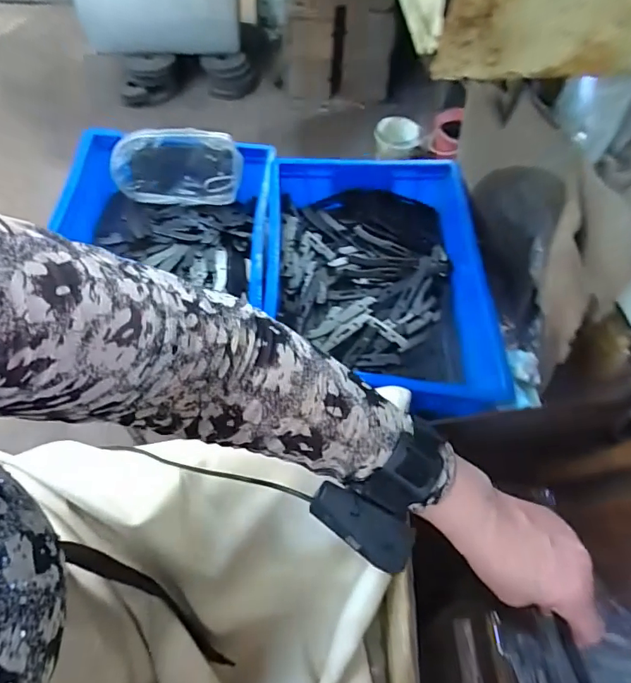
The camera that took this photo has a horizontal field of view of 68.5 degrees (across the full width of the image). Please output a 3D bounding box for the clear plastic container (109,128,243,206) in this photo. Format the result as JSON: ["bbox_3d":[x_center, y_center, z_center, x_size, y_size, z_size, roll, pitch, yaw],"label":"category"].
[{"bbox_3d":[-0.222,-0.285,0.754,0.198,0.100,0.063,-5,61,-5],"label":"clear plastic container"}]

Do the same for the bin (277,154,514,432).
[{"bbox_3d":[0.103,-0.096,0.690,0.310,0.106,0.398,0,60,-2],"label":"bin"}]

